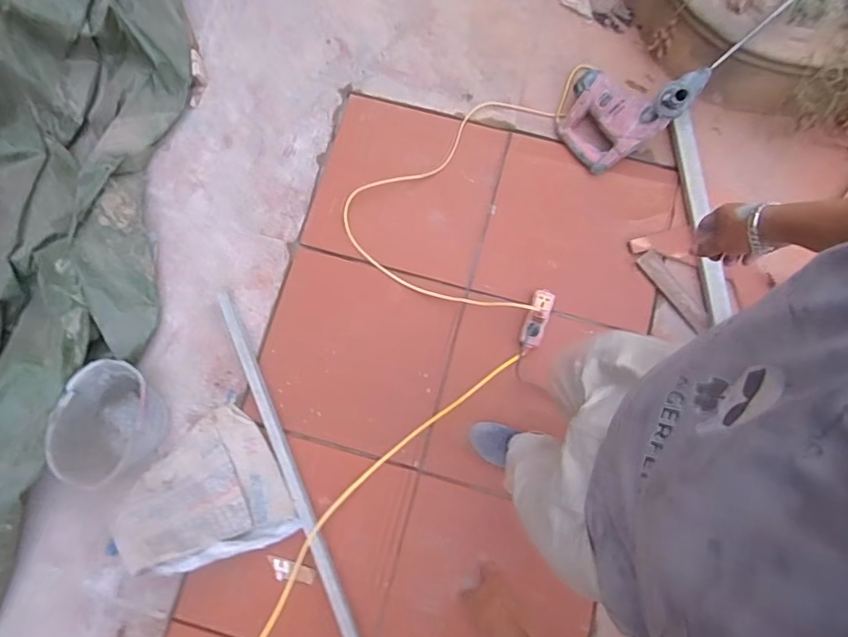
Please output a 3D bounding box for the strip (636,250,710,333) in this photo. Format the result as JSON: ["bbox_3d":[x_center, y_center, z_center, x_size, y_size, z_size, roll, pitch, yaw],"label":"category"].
[{"bbox_3d":[0.714,-0.079,1.460,0.061,0.019,0.262,-34,80,-6],"label":"strip"}]

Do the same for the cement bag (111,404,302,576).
[{"bbox_3d":[-0.556,0.434,1.237,0.365,0.179,0.368,-26,79,-4],"label":"cement bag"}]

